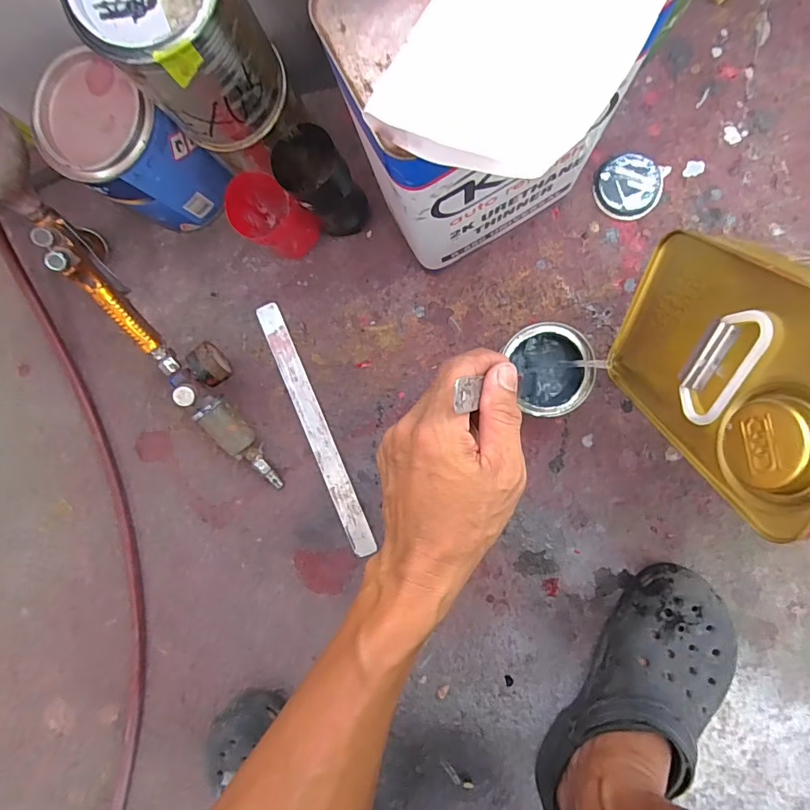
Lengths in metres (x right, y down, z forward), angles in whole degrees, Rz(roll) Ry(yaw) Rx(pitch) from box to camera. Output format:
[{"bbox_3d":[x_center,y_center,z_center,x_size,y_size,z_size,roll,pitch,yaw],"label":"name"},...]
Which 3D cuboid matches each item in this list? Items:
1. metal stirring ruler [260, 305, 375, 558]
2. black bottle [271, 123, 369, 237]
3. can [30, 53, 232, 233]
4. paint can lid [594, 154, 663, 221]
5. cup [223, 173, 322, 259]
[{"bbox_3d":[-0.094,0.025,0.502,0.025,0.004,0.279,-22,89,1],"label":"metal stirring ruler"},{"bbox_3d":[-0.073,-0.196,0.430,0.052,0.117,0.064,-35,87,6],"label":"black bottle"},{"bbox_3d":[-0.245,-0.228,0.446,0.104,0.137,0.090,43,95,5],"label":"can"},{"bbox_3d":[0.215,-0.210,0.454,0.059,0.014,0.058,0,91,7],"label":"paint can lid"},{"bbox_3d":[-0.123,-0.175,0.435,0.055,0.092,0.053,0,91,7],"label":"cup"}]

